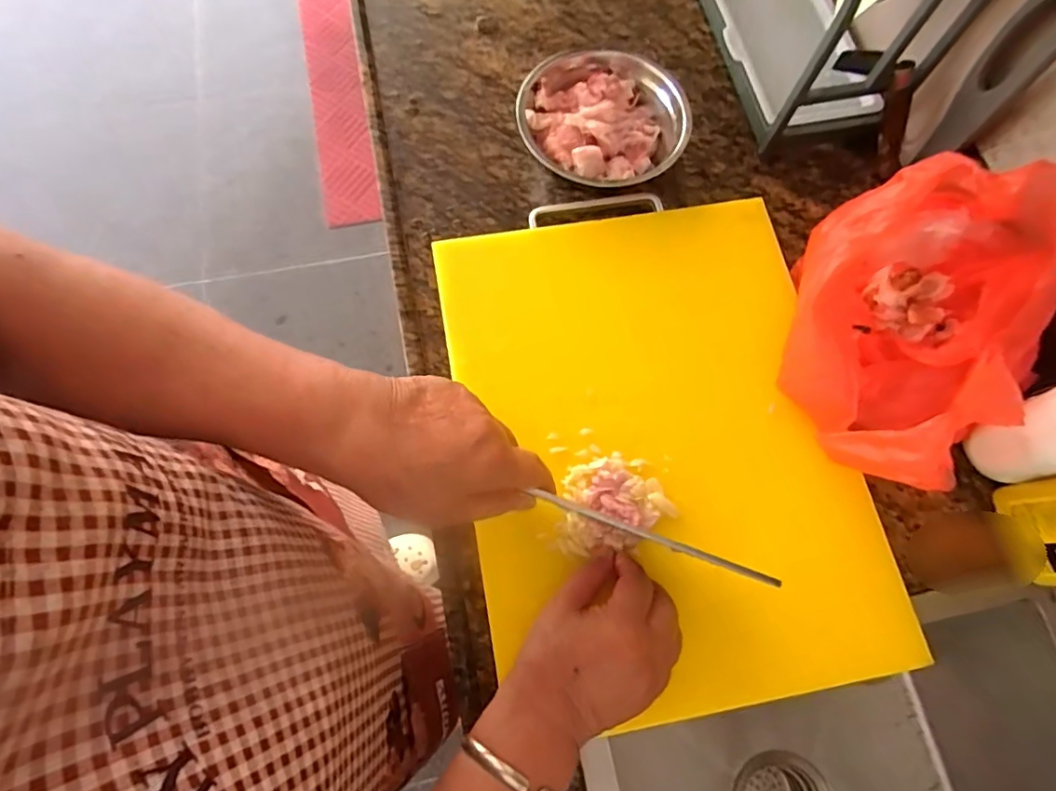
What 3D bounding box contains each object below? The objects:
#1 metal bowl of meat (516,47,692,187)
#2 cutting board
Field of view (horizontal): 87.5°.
[{"bbox_3d":[0.079,-0.306,0.611,0.196,0.051,0.187,1,72,-2],"label":"metal bowl of meat"},{"bbox_3d":[0.112,0.031,0.491,0.332,0.028,0.441,-9,73,-5],"label":"cutting board"}]

